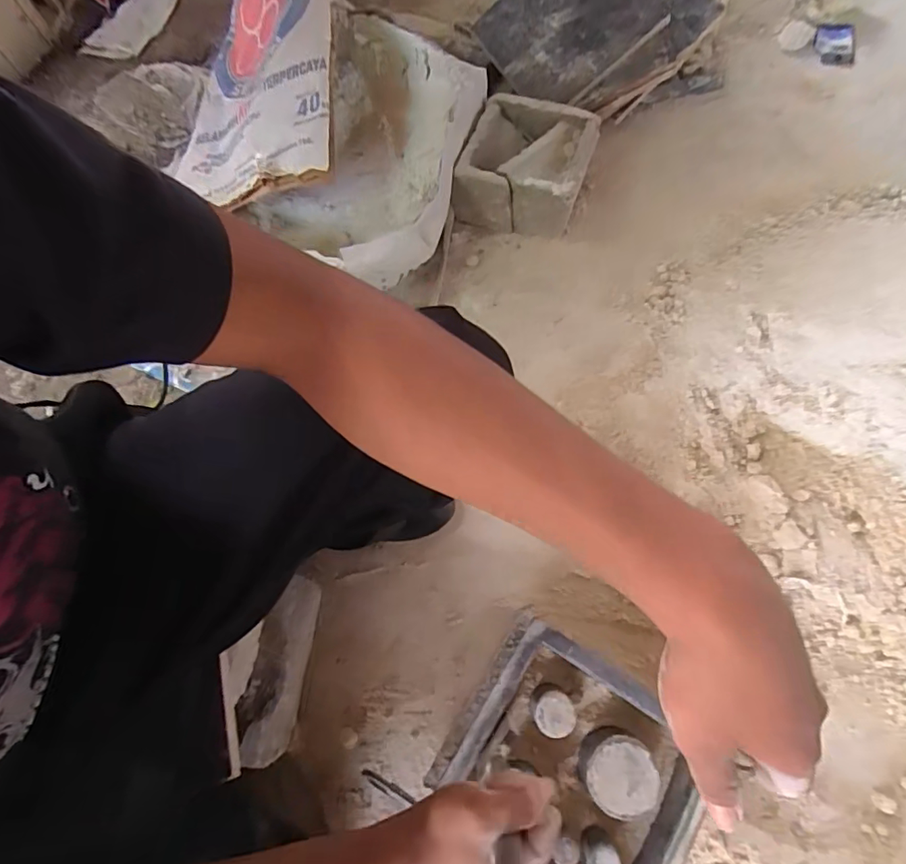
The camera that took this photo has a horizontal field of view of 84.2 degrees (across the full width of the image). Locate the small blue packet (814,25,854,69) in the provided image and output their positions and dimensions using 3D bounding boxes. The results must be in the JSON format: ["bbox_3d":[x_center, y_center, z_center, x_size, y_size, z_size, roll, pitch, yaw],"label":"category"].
[{"bbox_3d":[0.761,-0.772,1.000,0.074,0.008,0.099,9,73,4],"label":"small blue packet"}]

